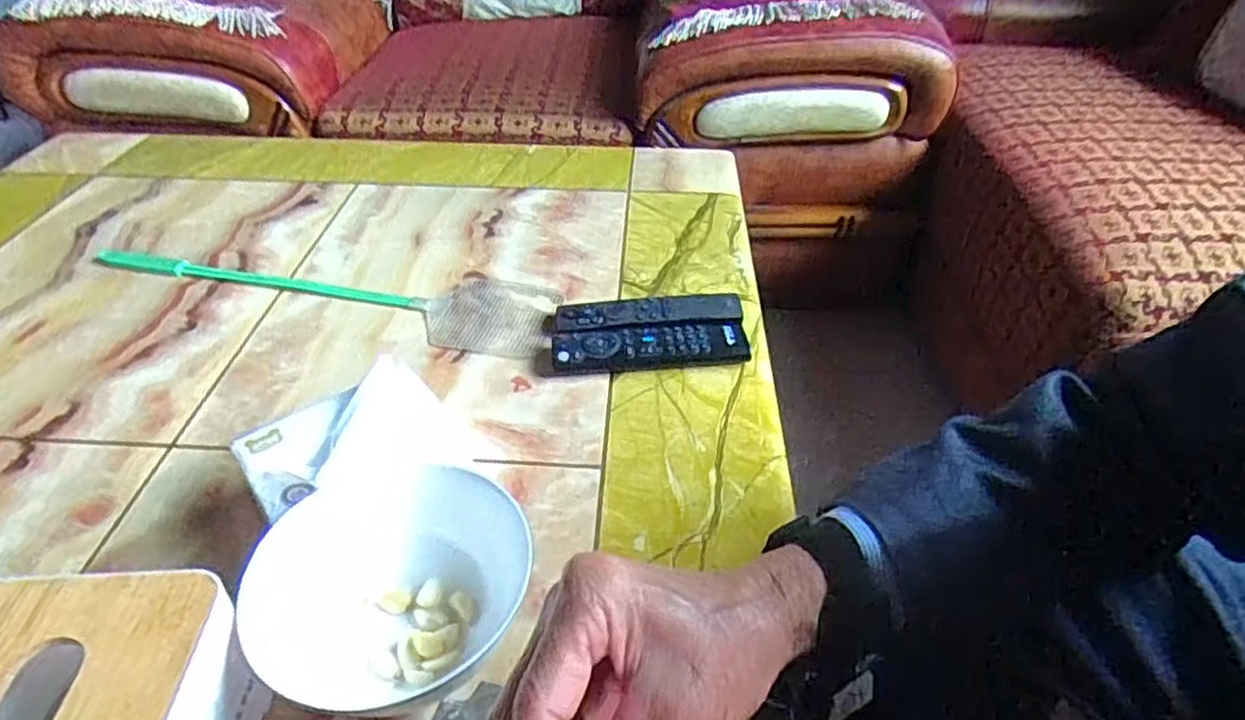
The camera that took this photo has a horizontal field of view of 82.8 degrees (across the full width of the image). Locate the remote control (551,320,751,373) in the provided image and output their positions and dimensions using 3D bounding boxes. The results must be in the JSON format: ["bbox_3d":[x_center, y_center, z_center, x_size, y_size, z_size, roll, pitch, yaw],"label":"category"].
[{"bbox_3d":[0.023,-0.011,0.586,0.160,0.020,0.040,-4,40,-4],"label":"remote control"}]

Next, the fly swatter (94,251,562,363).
[{"bbox_3d":[-0.269,-0.074,0.665,0.449,0.014,0.102,11,42,13],"label":"fly swatter"}]

